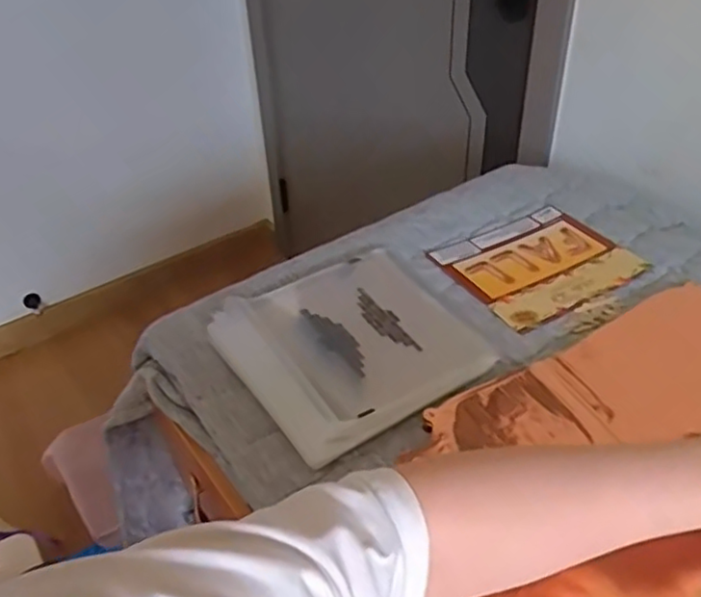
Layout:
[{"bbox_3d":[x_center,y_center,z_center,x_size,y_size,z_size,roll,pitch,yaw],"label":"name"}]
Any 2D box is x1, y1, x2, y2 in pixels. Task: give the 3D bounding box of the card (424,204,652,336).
[{"bbox_3d":[0.214,-0.041,0.747,0.193,0.008,0.159,-21,42,-22],"label":"card"}]

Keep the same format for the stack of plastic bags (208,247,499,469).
[{"bbox_3d":[0.000,0.040,0.638,0.220,0.022,0.212,-25,44,-25],"label":"stack of plastic bags"}]

